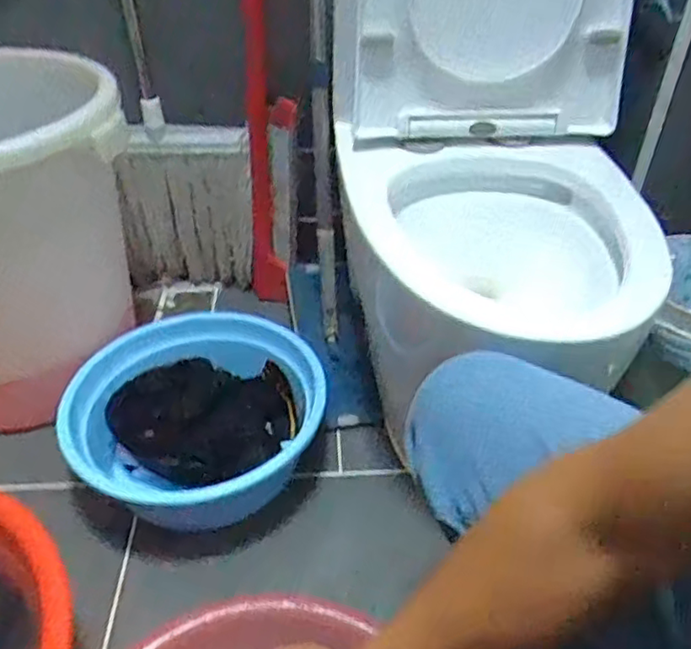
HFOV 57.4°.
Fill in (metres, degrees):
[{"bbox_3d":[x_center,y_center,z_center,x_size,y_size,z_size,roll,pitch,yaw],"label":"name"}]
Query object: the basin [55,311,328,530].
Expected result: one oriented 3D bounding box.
[{"bbox_3d":[-0.219,0.139,0.932,0.341,0.144,0.356,1,36,-1],"label":"basin"}]

